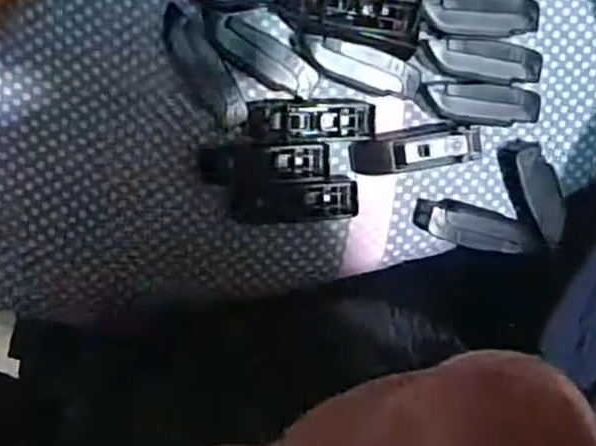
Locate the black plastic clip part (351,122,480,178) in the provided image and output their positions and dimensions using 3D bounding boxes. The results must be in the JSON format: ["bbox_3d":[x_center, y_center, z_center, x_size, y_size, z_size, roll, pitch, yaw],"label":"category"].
[{"bbox_3d":[0.052,-0.033,0.310,0.054,0.016,0.018,-10,100,-5],"label":"black plastic clip part"}]

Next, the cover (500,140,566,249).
[{"bbox_3d":[0.109,-0.014,0.320,0.017,0.016,0.048,-23,101,-3],"label":"cover"}]

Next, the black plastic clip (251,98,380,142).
[{"bbox_3d":[0.006,-0.045,0.303,0.054,0.010,0.018,-2,99,-7],"label":"black plastic clip"}]

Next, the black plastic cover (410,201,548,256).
[{"bbox_3d":[0.082,0.002,0.317,0.055,0.018,0.018,14,97,-9],"label":"black plastic cover"}]

